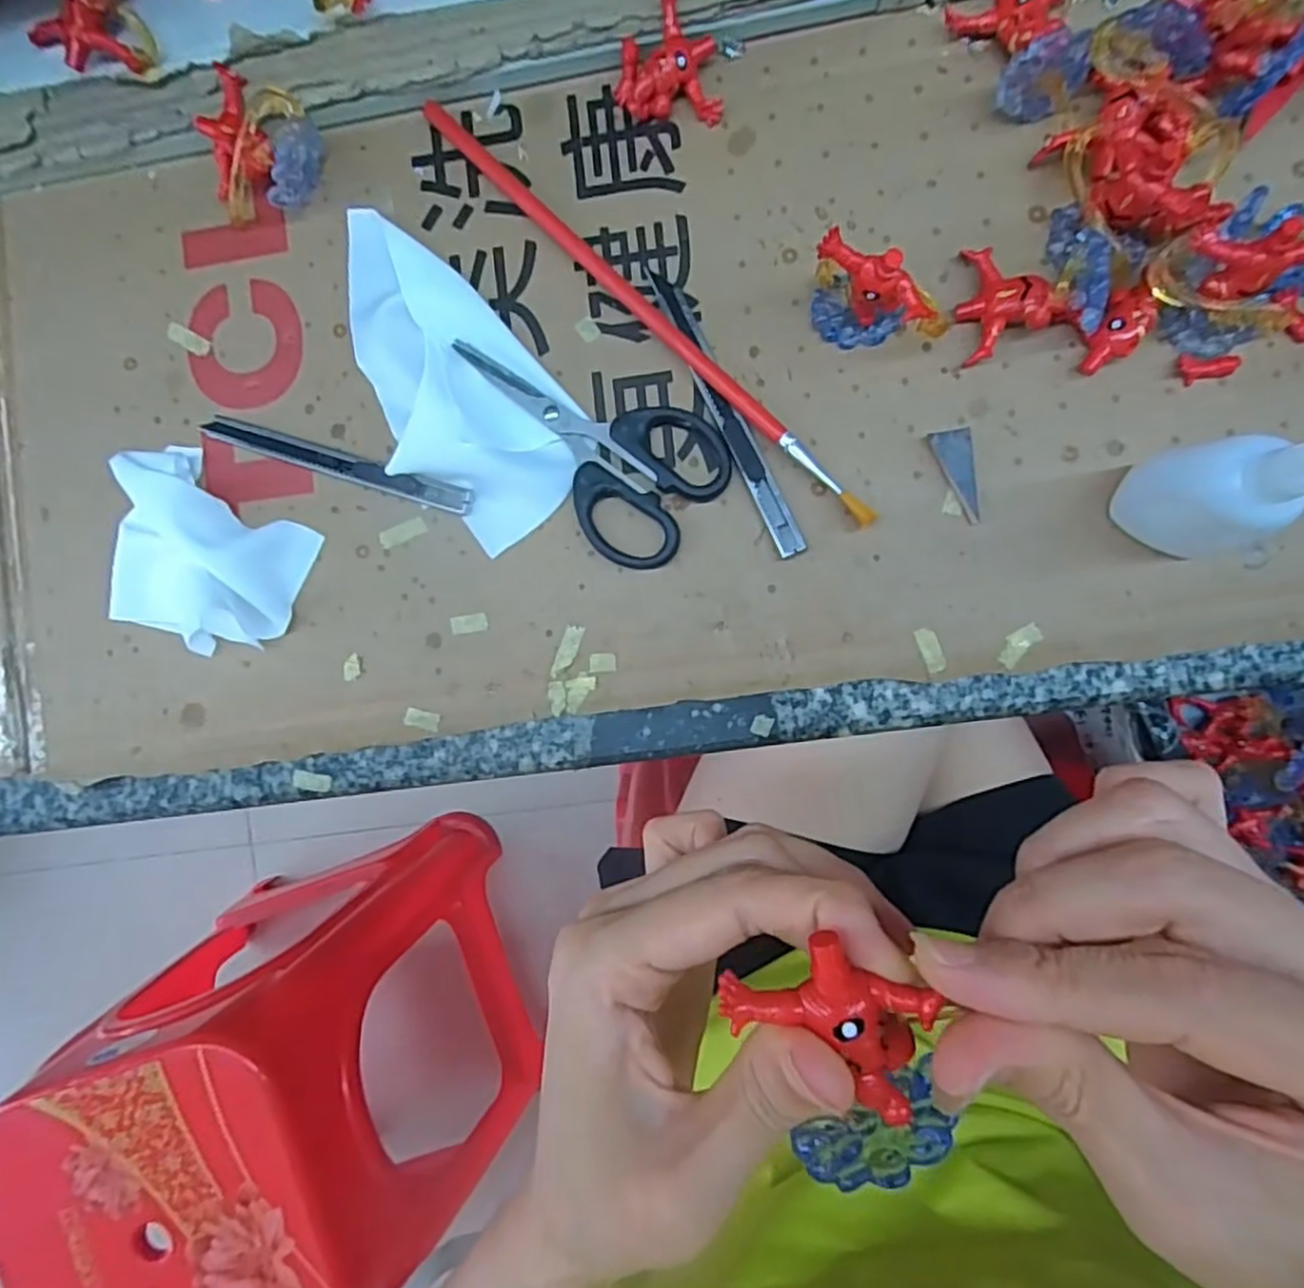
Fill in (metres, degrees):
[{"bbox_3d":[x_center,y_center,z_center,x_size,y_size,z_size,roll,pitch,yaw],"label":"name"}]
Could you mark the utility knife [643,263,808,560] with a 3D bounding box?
[{"bbox_3d":[0.030,-0.098,0.306,0.013,0.011,0.134,-26,87,4],"label":"utility knife"}]

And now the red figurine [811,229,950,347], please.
[{"bbox_3d":[0.085,-0.131,0.284,0.052,0.049,0.023,29,92,5],"label":"red figurine"}]

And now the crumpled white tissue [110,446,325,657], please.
[{"bbox_3d":[-0.192,-0.037,0.314,0.079,0.027,0.076,21,91,5],"label":"crumpled white tissue"}]

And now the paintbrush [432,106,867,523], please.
[{"bbox_3d":[-0.005,-0.140,0.307,0.259,0.016,0.008,45,95,3],"label":"paintbrush"}]

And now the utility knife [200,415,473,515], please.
[{"bbox_3d":[-0.138,-0.079,0.321,0.126,0.010,0.011,18,91,5],"label":"utility knife"}]

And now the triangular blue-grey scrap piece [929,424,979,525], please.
[{"bbox_3d":[0.123,-0.068,0.299,0.015,0.008,0.038,-9,89,5],"label":"triangular blue-grey scrap piece"}]

